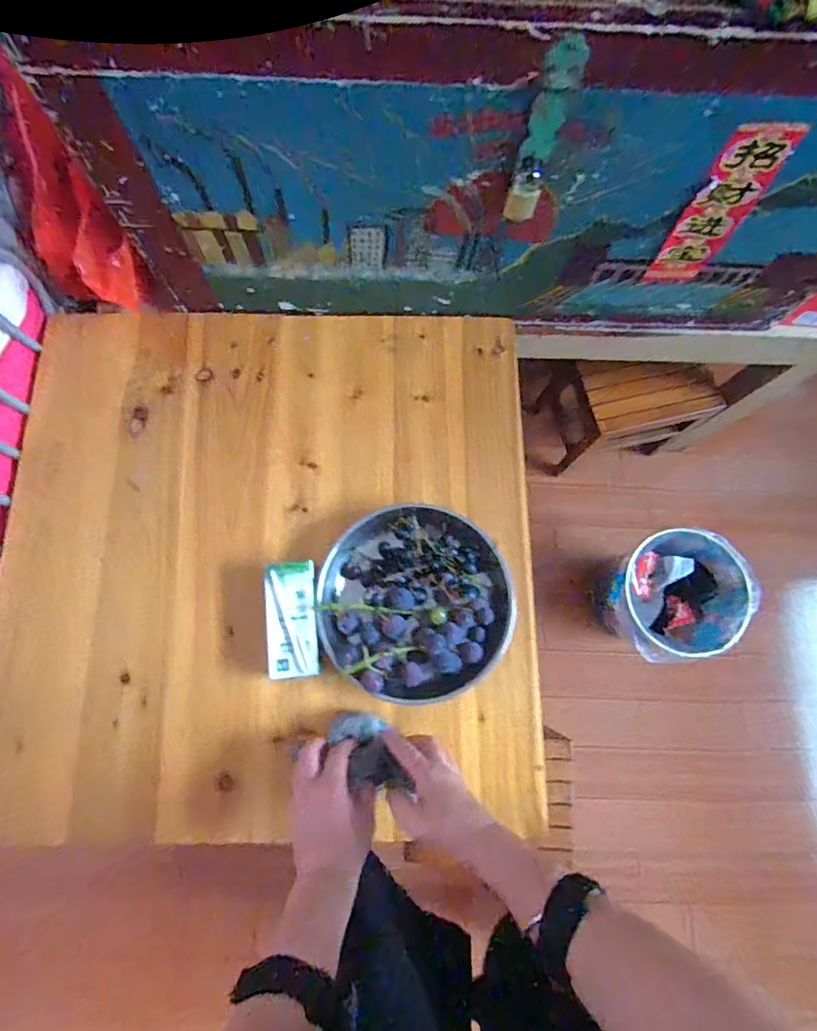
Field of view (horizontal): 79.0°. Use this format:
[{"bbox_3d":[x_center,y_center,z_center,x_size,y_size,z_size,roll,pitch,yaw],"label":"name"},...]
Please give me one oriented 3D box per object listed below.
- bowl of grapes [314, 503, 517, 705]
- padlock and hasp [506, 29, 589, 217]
[{"bbox_3d":[0.009,0.101,0.591,0.220,0.047,0.227,0,75,-2],"label":"bowl of grapes"},{"bbox_3d":[0.124,-0.359,0.467,0.038,0.156,0.025,-2,69,-2],"label":"padlock and hasp"}]

